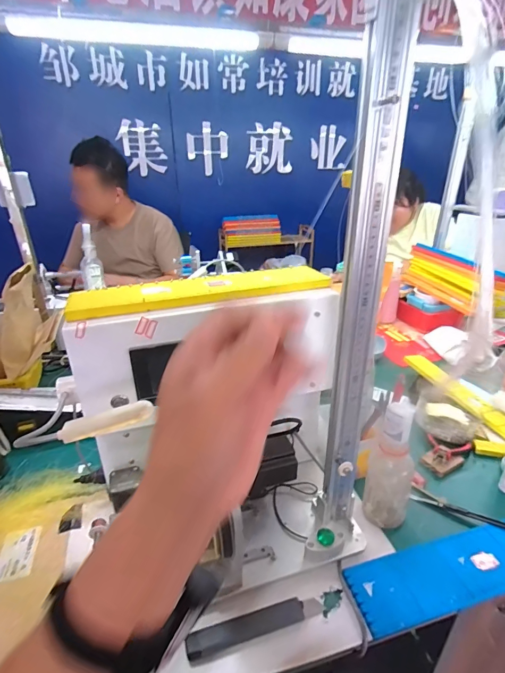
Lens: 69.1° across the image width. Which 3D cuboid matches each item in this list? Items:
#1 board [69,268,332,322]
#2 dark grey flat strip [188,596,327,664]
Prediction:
[{"bbox_3d":[-0.058,-0.065,0.505,0.353,0.018,0.082,-10,28,-15],"label":"board"},{"bbox_3d":[0.004,0.351,0.449,0.166,0.012,0.029,-10,28,-16],"label":"dark grey flat strip"}]

